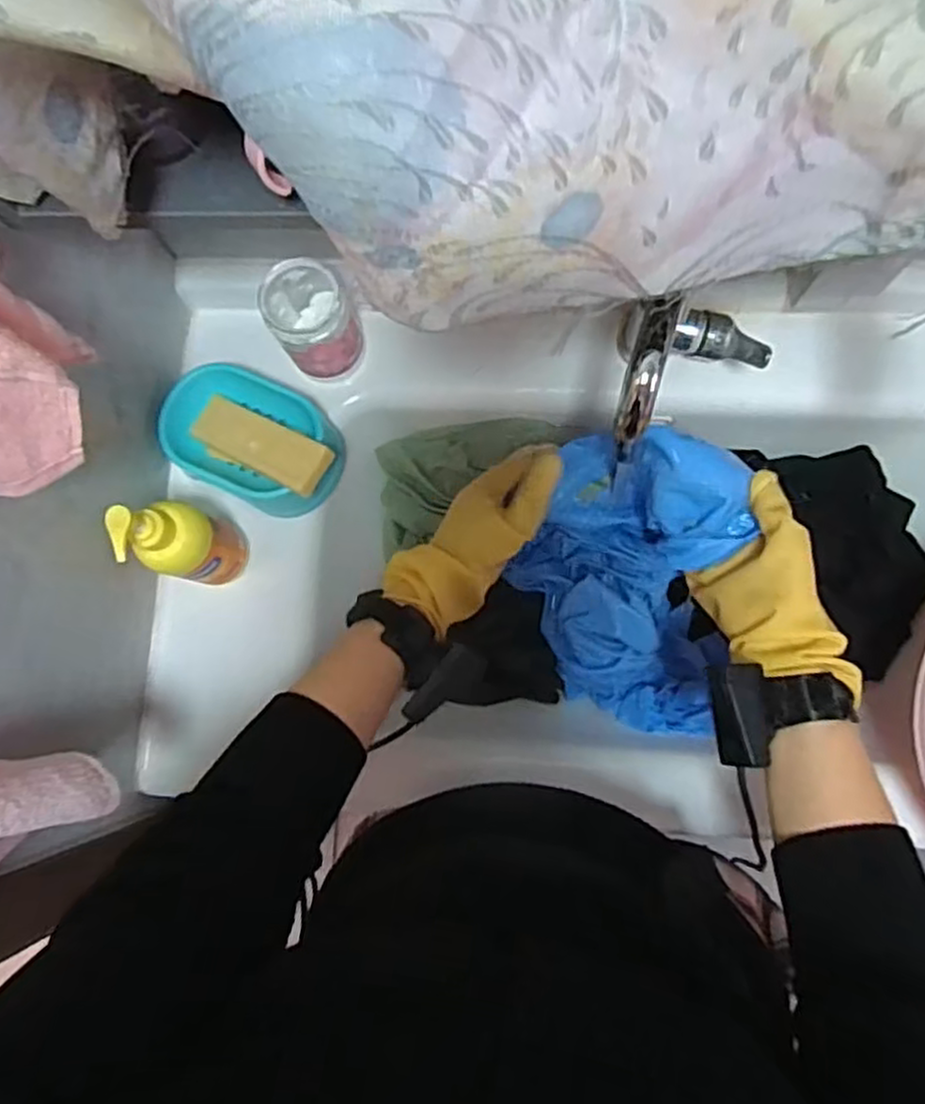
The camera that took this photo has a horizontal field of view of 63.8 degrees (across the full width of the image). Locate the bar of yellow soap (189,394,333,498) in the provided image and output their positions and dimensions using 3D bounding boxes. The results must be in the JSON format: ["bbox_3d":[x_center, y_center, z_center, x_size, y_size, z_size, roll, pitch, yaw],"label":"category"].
[{"bbox_3d":[-0.186,-0.099,0.674,0.145,0.029,0.051,25,84,22],"label":"bar of yellow soap"}]

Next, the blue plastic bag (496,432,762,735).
[{"bbox_3d":[0.139,0.037,0.645,0.178,0.208,0.213,13,83,7],"label":"blue plastic bag"}]

